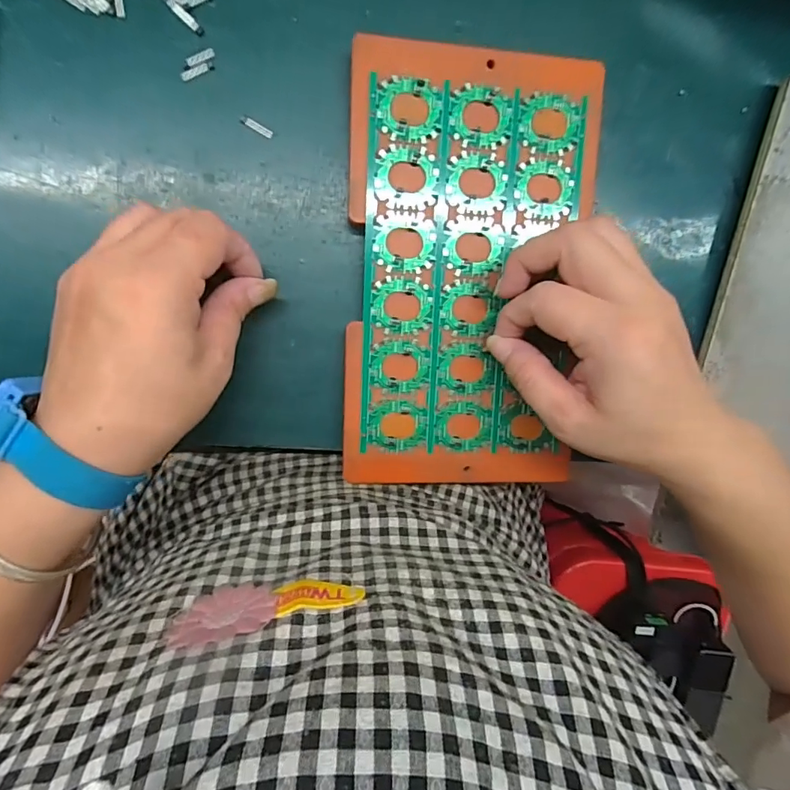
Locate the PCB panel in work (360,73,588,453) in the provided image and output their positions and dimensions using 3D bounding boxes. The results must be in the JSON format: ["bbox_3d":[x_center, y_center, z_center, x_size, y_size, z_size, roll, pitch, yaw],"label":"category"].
[{"bbox_3d":[0.042,-0.066,0.263,0.117,0.004,0.199,1,98,-8],"label":"PCB panel in work"}]

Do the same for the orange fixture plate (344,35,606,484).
[{"bbox_3d":[0.040,-0.066,0.264,0.136,0.006,0.238,5,97,-7],"label":"orange fixture plate"}]

